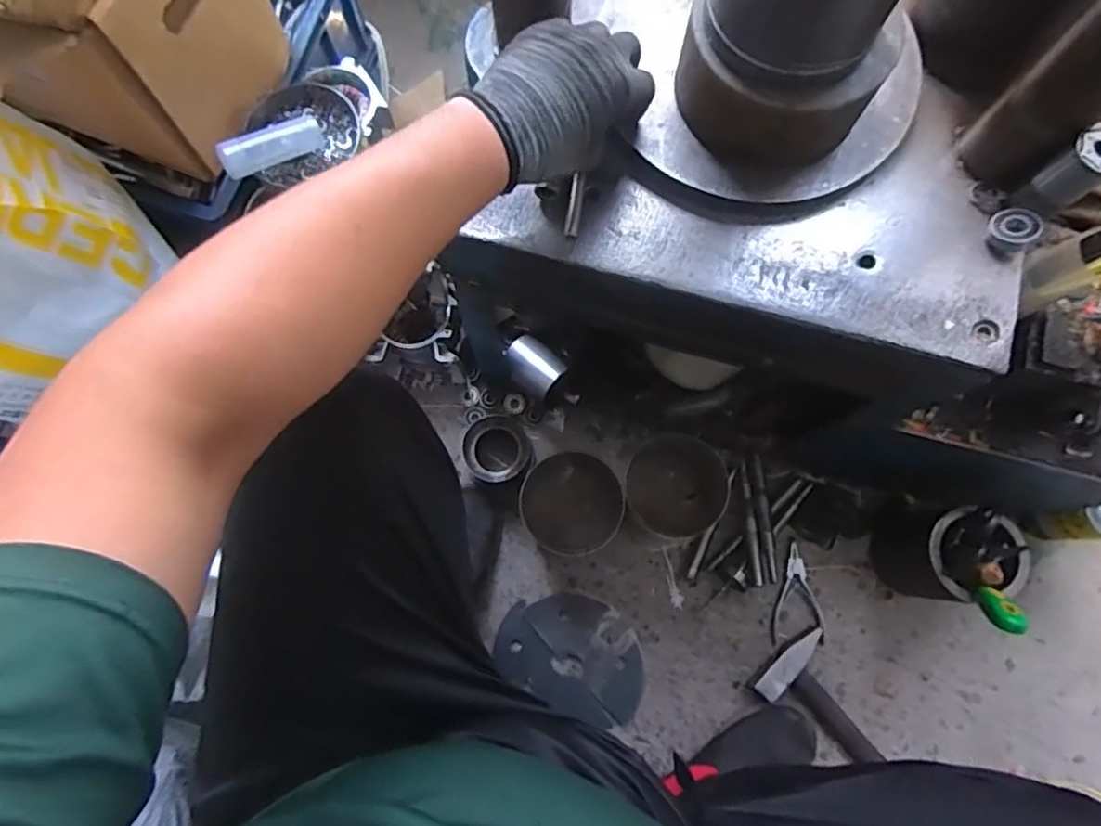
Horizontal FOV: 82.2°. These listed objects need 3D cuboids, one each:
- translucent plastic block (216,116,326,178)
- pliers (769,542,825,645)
[{"bbox_3d":[-0.291,-0.280,0.656,0.109,0.034,0.030,-35,78,-29],"label":"translucent plastic block"},{"bbox_3d":[0.329,0.243,0.849,0.073,0.018,0.128,-3,77,-1],"label":"pliers"}]

